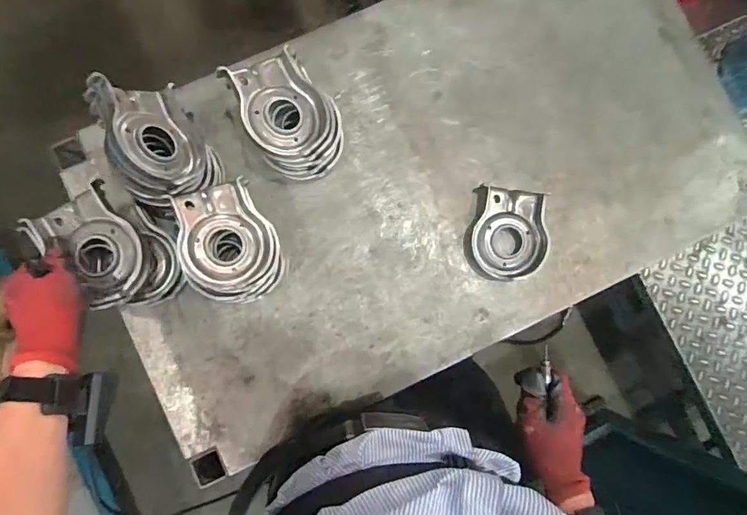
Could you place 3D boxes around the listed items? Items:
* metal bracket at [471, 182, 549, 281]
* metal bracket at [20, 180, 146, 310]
[{"bbox_3d":[0.188,-0.033,0.597,0.100,0.025,0.124,6,85,-1],"label":"metal bracket"},{"bbox_3d":[-0.309,-0.015,0.480,0.085,0.034,0.122,-43,88,-5],"label":"metal bracket"}]

